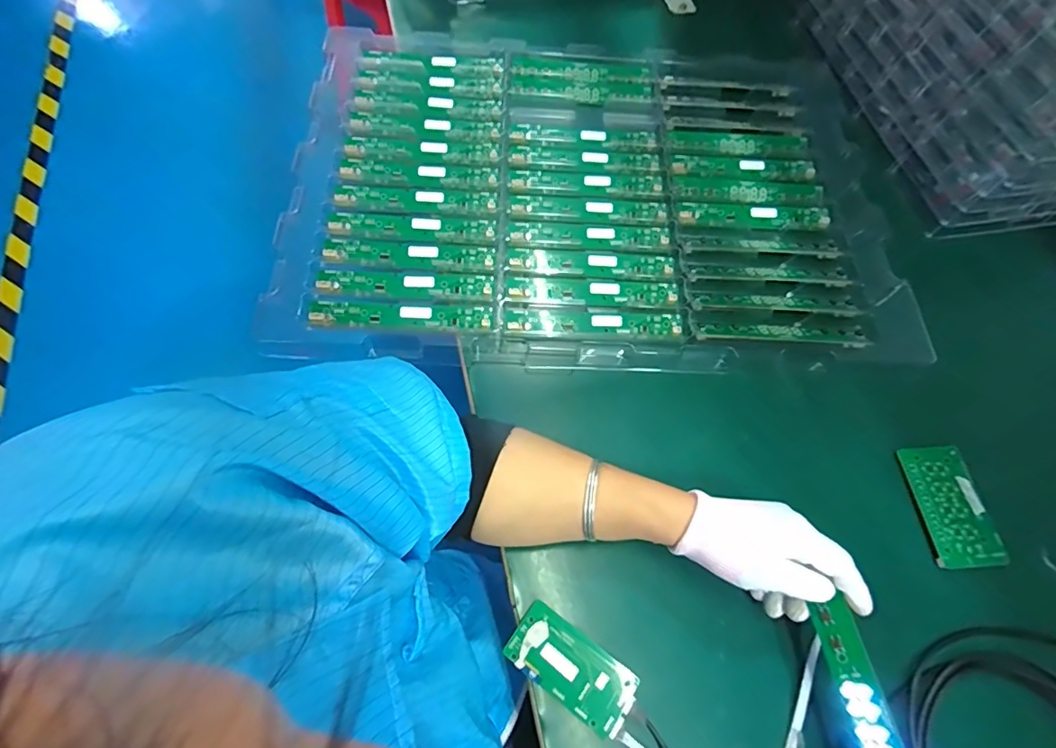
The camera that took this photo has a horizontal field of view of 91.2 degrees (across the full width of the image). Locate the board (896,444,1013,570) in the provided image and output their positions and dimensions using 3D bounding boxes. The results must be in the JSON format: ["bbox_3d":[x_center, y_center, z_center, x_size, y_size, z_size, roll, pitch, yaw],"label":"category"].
[{"bbox_3d":[0.386,0.119,0.471,0.060,0.007,0.106,-5,63,2],"label":"board"}]

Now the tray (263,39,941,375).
[{"bbox_3d":[0.070,-0.219,0.593,0.641,0.035,0.462,1,66,-1],"label":"tray"}]

